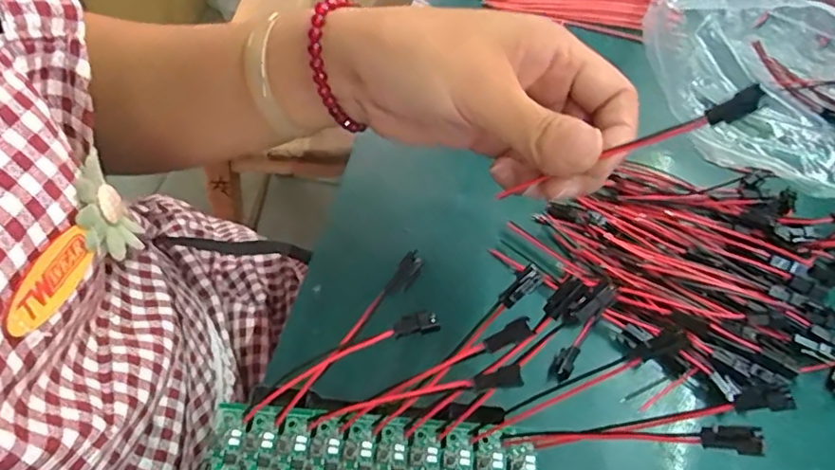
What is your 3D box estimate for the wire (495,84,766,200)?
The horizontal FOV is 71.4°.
[{"bbox_3d":[0.073,-0.030,0.218,0.103,0.008,0.009,-21,45,39],"label":"wire"}]

